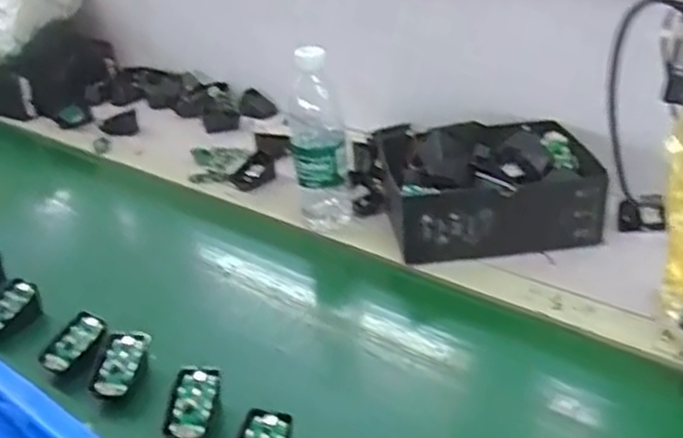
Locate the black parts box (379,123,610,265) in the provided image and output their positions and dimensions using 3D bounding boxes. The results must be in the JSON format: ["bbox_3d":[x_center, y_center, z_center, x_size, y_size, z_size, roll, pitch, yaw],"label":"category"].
[{"bbox_3d":[0.180,-0.040,0.912,0.238,0.098,0.194,-4,30,-1],"label":"black parts box"}]

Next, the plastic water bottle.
[{"bbox_3d":[-0.028,-0.095,0.908,0.067,0.231,0.067,-3,30,1],"label":"plastic water bottle"}]

